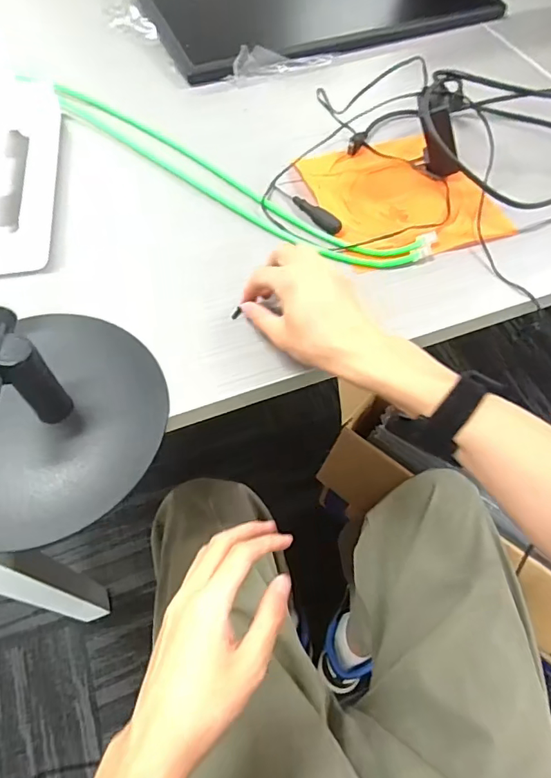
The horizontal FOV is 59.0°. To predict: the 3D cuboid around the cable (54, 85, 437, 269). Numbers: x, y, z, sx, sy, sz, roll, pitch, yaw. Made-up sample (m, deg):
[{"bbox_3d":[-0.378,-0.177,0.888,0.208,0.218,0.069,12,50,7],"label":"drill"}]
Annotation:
[{"bbox_3d":[-0.069,-0.249,0.566,0.517,0.017,0.086,27,63,15],"label":"cable"}]

